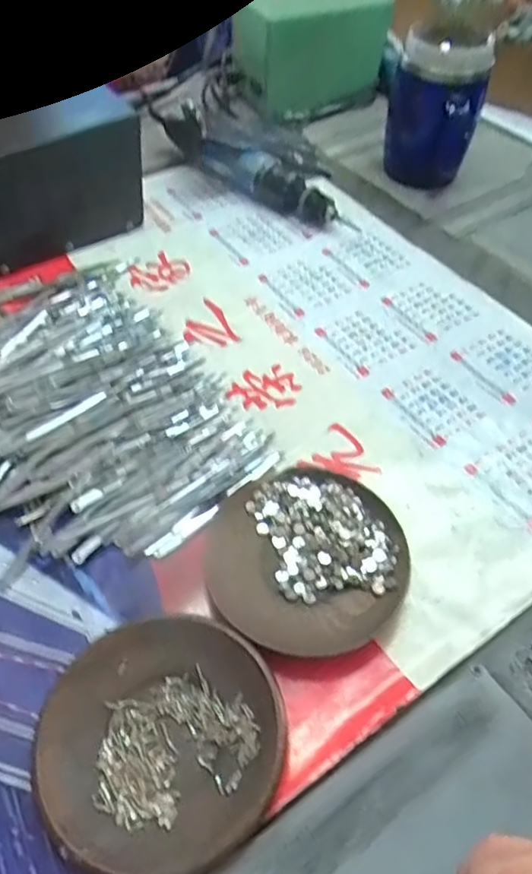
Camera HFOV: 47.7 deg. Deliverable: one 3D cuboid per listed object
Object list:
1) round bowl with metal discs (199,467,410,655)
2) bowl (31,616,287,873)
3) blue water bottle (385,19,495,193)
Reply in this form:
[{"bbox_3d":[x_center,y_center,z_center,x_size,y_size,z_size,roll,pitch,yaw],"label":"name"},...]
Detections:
[{"bbox_3d":[0.023,0.069,0.349,0.111,0.015,0.109,0,51,0],"label":"round bowl with metal discs"},{"bbox_3d":[-0.049,0.143,0.287,0.109,0.016,0.110,0,51,0],"label":"bowl"},{"bbox_3d":[0.160,-0.308,0.575,0.085,0.128,0.090,13,52,10],"label":"blue water bottle"}]

